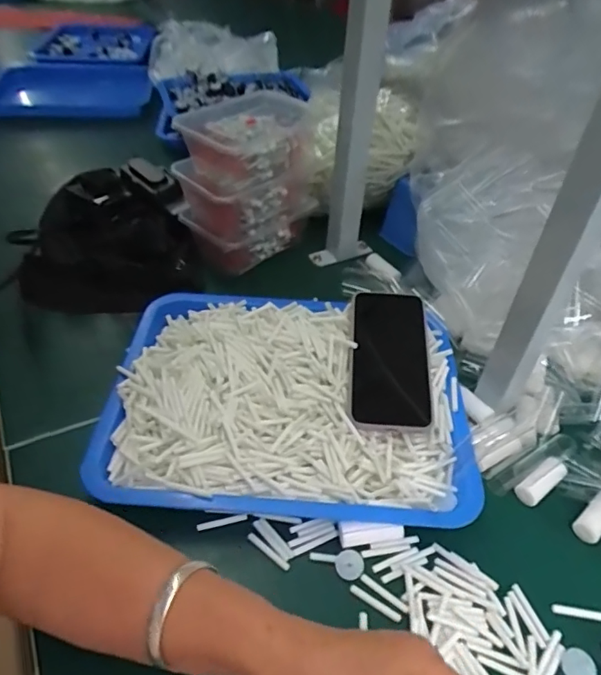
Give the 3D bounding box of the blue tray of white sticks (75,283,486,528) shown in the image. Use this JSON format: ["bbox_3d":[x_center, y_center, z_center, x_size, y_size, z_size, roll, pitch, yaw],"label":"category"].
[{"bbox_3d":[-0.012,0.052,0.485,0.315,0.060,0.237,3,43,0],"label":"blue tray of white sticks"}]

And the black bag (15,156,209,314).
[{"bbox_3d":[-0.222,-0.123,0.623,0.195,0.069,0.237,-7,44,-10],"label":"black bag"}]

